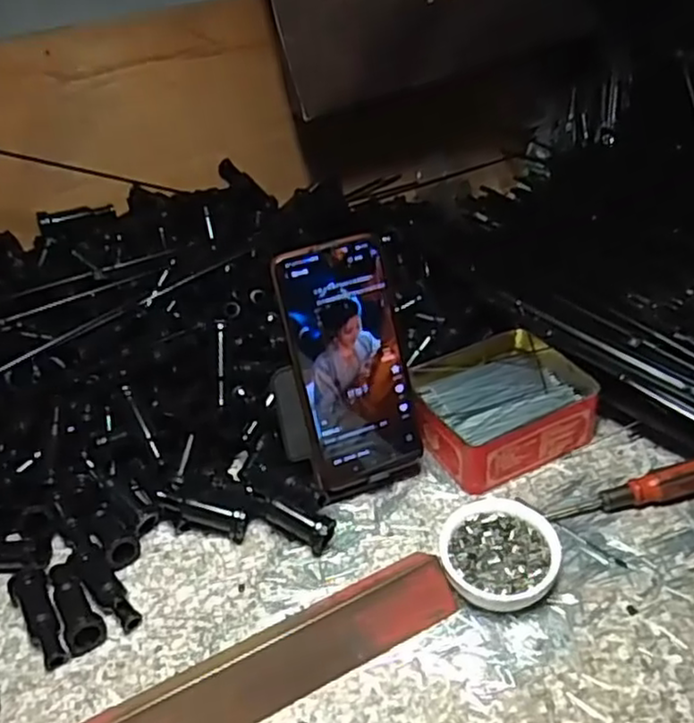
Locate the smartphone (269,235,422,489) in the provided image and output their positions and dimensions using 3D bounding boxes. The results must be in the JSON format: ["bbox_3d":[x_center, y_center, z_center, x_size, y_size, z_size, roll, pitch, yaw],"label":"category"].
[{"bbox_3d":[0.003,0.002,0.484,0.077,0.165,0.009,-16,15,-11],"label":"smartphone"}]

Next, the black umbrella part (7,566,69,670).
[{"bbox_3d":[-0.191,0.159,0.441,0.021,0.019,0.068,-25,41,-22],"label":"black umbrella part"}]

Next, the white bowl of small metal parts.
[{"bbox_3d":[0.095,0.122,0.445,0.070,0.027,0.069,-4,38,3],"label":"white bowl of small metal parts"}]

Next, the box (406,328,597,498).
[{"bbox_3d":[0.114,0.032,0.542,0.129,0.044,0.113,-23,40,-20],"label":"box"}]

